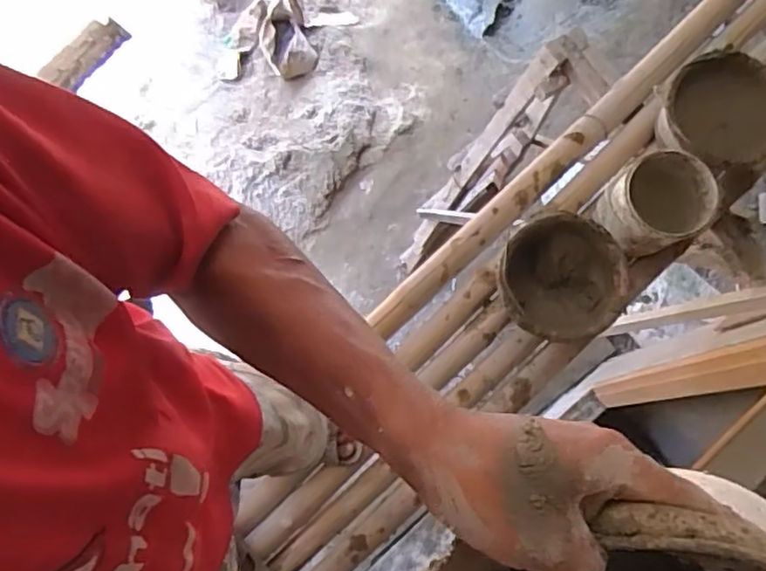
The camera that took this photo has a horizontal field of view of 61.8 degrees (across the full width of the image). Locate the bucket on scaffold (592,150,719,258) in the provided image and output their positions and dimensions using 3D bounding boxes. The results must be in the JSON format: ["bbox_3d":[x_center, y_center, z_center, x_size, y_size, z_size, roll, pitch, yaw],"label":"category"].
[{"bbox_3d":[0.569,-0.163,1.349,0.202,0.172,0.173,-32,78,-6],"label":"bucket on scaffold"}]

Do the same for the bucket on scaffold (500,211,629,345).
[{"bbox_3d":[0.350,-0.012,1.301,0.238,0.141,0.227,0,77,1],"label":"bucket on scaffold"}]

